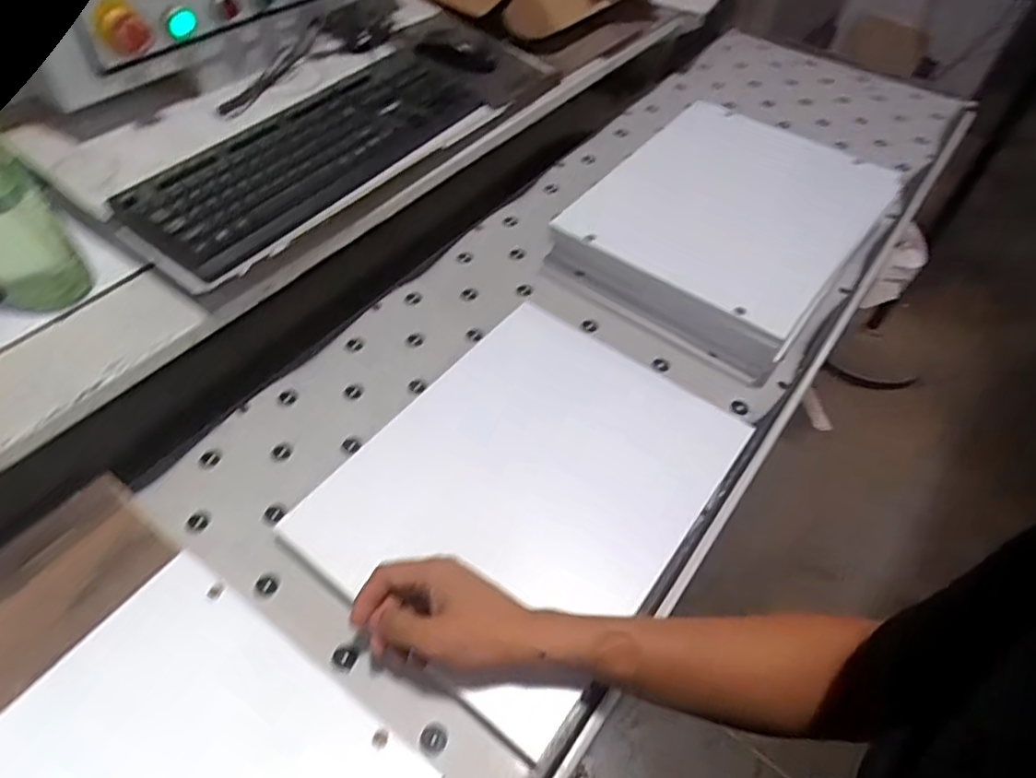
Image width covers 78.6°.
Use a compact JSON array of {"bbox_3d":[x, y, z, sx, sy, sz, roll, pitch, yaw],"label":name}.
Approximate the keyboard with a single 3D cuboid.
[{"bbox_3d":[-0.216,-0.269,0.702,0.138,0.041,0.432,31,57,20],"label":"keyboard"}]

